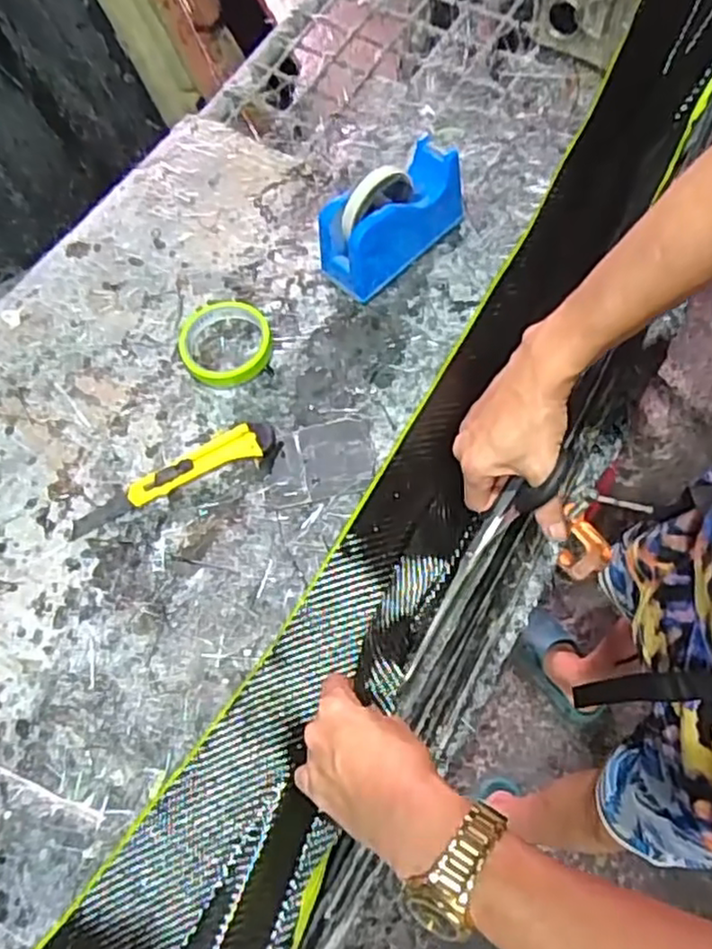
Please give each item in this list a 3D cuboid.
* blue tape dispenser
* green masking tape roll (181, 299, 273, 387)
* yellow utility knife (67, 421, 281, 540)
[{"bbox_3d":[0.037,-0.268,0.689,0.154,0.108,0.072,-39,70,-13],"label":"blue tape dispenser"},{"bbox_3d":[-0.134,-0.137,0.692,0.093,0.022,0.101,-1,67,3],"label":"green masking tape roll"},{"bbox_3d":[-0.176,-0.001,0.643,0.203,0.014,0.038,-23,68,-7],"label":"yellow utility knife"}]

